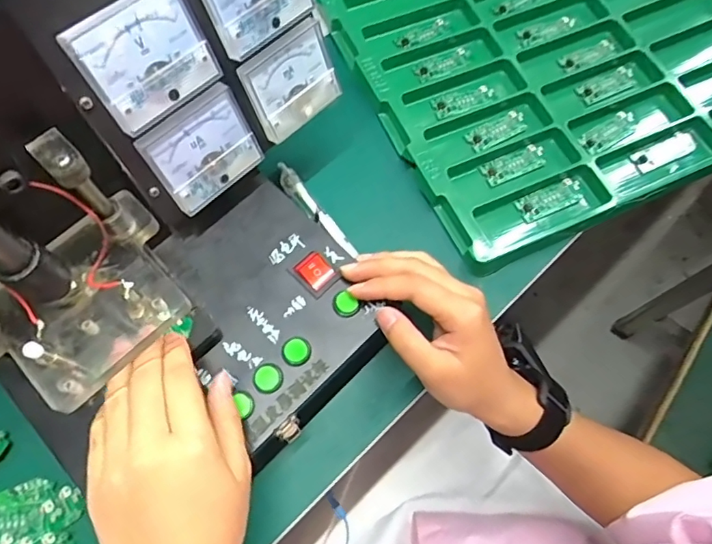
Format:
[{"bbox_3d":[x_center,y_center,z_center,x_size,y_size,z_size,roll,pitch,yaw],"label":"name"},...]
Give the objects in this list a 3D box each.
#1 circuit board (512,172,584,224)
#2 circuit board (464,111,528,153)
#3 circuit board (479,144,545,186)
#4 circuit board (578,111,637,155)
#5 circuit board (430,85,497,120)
[{"bbox_3d":[0.160,-0.060,0.420,0.056,0.004,0.025,-27,71,-11],"label":"circuit board"},{"bbox_3d":[0.123,-0.124,0.450,0.054,0.005,0.024,-29,71,-12],"label":"circuit board"},{"bbox_3d":[0.134,-0.091,0.434,0.056,0.007,0.025,-23,70,-10],"label":"circuit board"},{"bbox_3d":[0.221,-0.122,0.446,0.057,0.006,0.023,-31,66,-11],"label":"circuit board"},{"bbox_3d":[0.097,-0.154,0.462,0.057,0.004,0.022,-17,71,-3],"label":"circuit board"}]

